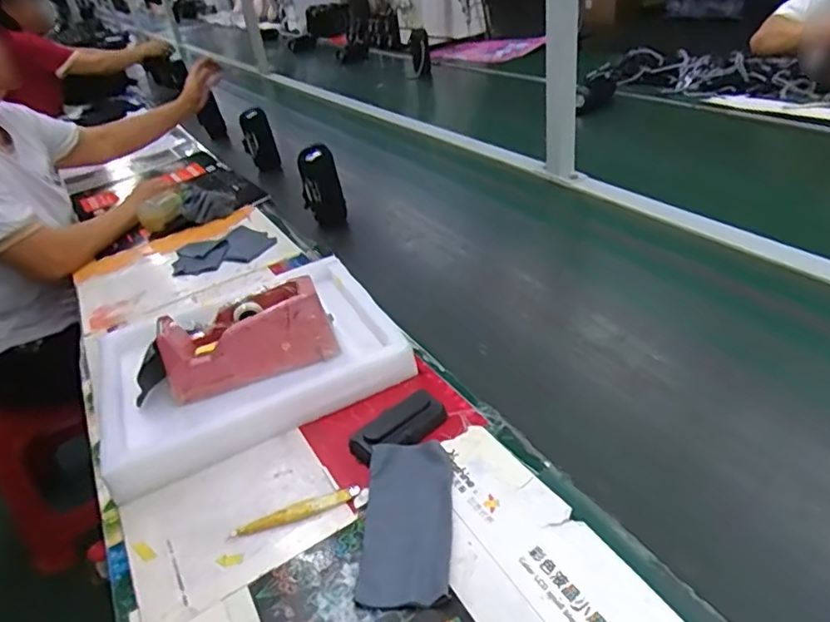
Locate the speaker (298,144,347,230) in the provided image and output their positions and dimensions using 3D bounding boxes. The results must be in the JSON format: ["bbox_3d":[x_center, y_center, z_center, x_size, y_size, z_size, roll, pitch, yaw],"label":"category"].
[{"bbox_3d":[-0.176,-0.228,1.094,0.073,0.159,0.054,-16,35,-10],"label":"speaker"}]

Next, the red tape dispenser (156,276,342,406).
[{"bbox_3d":[-0.202,0.041,0.695,0.200,0.104,0.060,-19,35,-14],"label":"red tape dispenser"}]

